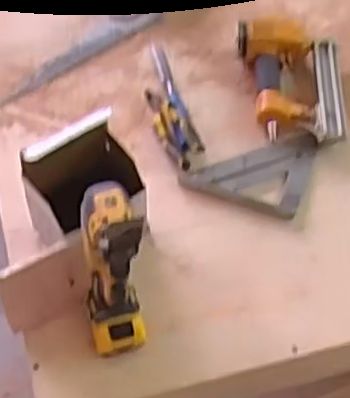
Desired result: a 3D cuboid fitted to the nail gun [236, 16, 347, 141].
[{"bbox_3d":[0.190,-0.187,1.166,0.159,0.059,0.222,-1,56,-4],"label":"nail gun"}]

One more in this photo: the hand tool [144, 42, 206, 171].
[{"bbox_3d":[-0.012,-0.157,1.153,0.065,0.041,0.258,-10,57,-10],"label":"hand tool"}]

